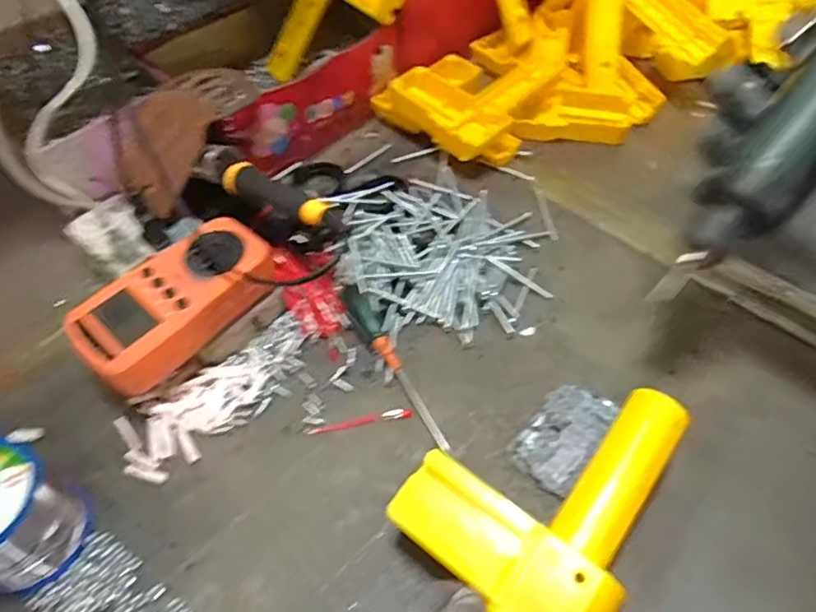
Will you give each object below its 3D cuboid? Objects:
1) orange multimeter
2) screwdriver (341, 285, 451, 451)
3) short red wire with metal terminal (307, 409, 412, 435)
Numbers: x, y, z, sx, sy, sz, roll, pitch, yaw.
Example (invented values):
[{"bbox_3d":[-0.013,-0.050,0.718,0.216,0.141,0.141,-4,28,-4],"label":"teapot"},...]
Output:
[{"bbox_3d":[-0.151,-0.005,0.376,0.128,0.027,0.072,-38,60,-23],"label":"orange multimeter"},{"bbox_3d":[-0.009,0.034,0.393,0.020,0.023,0.144,-27,56,-17],"label":"screwdriver"},{"bbox_3d":[-0.032,0.076,0.375,0.068,0.004,0.008,-9,53,-4],"label":"short red wire with metal terminal"}]

